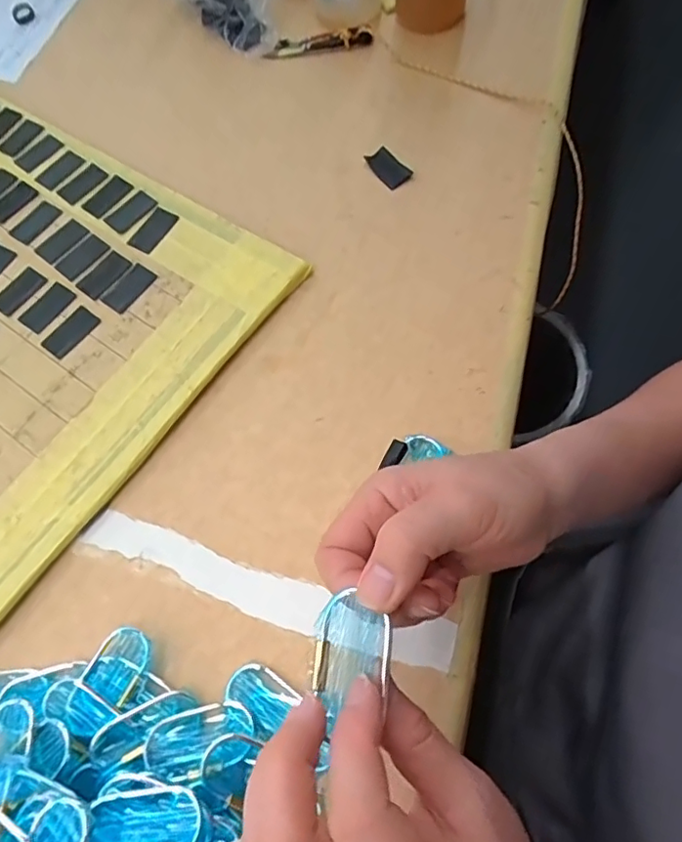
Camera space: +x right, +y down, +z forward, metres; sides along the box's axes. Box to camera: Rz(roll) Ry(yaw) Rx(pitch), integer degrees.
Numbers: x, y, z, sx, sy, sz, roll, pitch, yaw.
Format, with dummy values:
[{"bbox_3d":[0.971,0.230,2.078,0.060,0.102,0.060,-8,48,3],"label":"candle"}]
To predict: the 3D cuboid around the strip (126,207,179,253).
[{"bbox_3d":[-0.154,-0.157,0.448,0.025,0.004,0.043,28,70,13],"label":"strip"}]

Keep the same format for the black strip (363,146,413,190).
[{"bbox_3d":[0.040,-0.213,0.457,0.025,0.004,0.041,-30,69,-11],"label":"black strip"}]

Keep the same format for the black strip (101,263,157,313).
[{"bbox_3d":[-0.166,-0.105,0.428,0.026,0.004,0.042,32,71,15],"label":"black strip"}]

